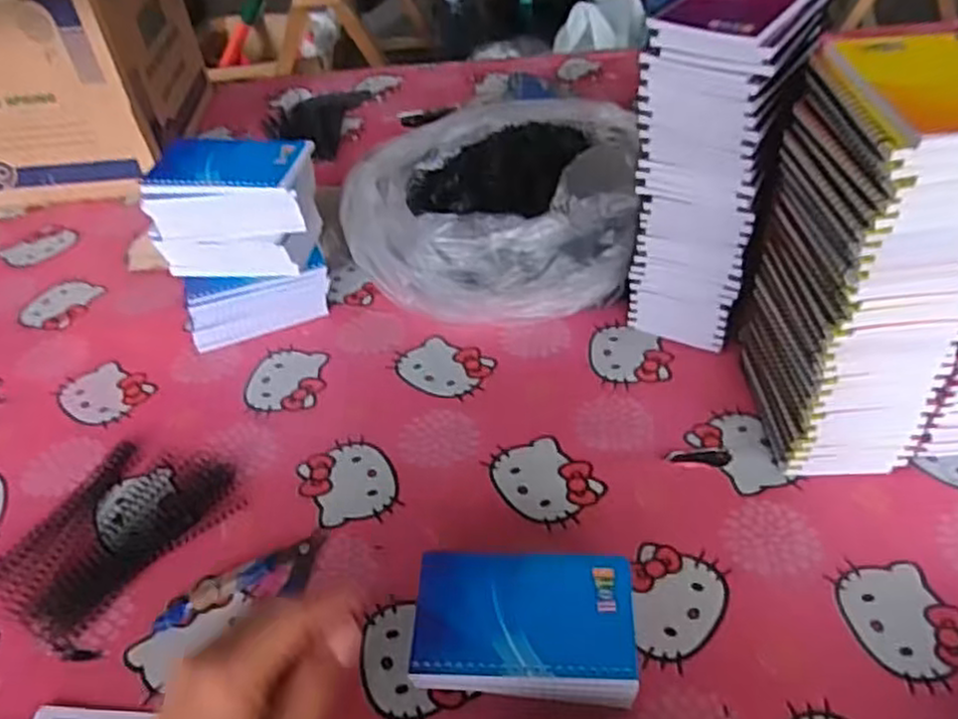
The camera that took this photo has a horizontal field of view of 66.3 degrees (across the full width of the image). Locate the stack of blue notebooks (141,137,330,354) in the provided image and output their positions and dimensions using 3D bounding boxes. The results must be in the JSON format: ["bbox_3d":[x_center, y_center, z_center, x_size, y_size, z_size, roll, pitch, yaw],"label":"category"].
[{"bbox_3d":[-0.220,-0.106,0.688,0.145,0.172,0.099,-2,42,3],"label":"stack of blue notebooks"}]

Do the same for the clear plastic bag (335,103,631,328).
[{"bbox_3d":[0.013,-0.174,0.788,0.292,0.111,0.325,0,42,5],"label":"clear plastic bag"}]

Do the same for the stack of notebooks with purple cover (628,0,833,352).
[{"bbox_3d":[0.193,-0.149,0.616,0.109,0.299,0.110,16,46,21],"label":"stack of notebooks with purple cover"}]

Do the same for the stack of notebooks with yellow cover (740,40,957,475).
[{"bbox_3d":[0.268,-0.065,0.518,0.099,0.283,0.151,-3,42,1],"label":"stack of notebooks with yellow cover"}]

